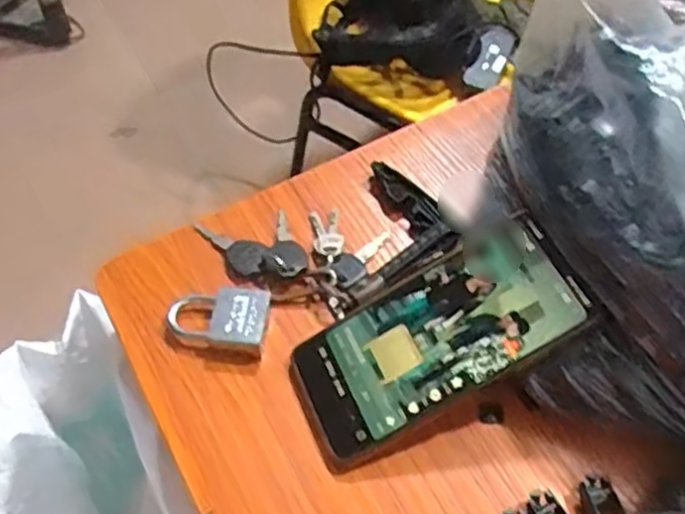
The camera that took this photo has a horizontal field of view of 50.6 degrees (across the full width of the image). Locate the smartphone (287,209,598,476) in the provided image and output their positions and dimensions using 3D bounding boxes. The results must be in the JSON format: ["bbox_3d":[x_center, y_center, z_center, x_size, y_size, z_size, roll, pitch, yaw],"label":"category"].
[{"bbox_3d":[0.049,0.045,0.403,0.164,0.008,0.078,-33,59,5],"label":"smartphone"}]

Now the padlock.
[{"bbox_3d":[-0.076,0.036,0.441,0.058,0.015,0.035,4,57,3],"label":"padlock"}]

